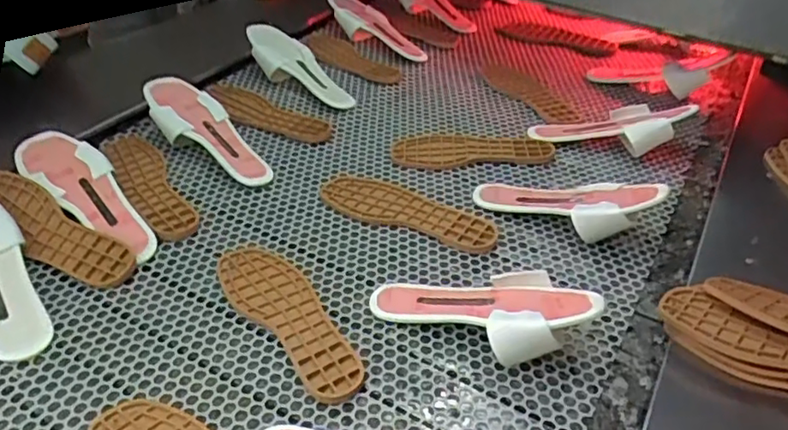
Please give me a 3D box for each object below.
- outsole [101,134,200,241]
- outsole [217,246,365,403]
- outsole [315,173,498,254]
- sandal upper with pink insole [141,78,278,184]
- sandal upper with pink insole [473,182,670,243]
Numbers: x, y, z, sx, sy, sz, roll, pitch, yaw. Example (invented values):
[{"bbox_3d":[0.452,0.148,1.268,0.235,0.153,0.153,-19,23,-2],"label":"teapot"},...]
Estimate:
[{"bbox_3d":[-0.350,-0.047,0.866,0.072,0.019,0.265,-20,44,-26],"label":"outsole"},{"bbox_3d":[-0.119,0.110,0.693,0.087,0.013,0.256,-25,46,-31],"label":"outsole"},{"bbox_3d":[0.018,-0.008,0.846,0.258,0.012,0.086,18,41,18],"label":"outsole"},{"bbox_3d":[-0.276,-0.126,0.928,0.247,0.035,0.091,41,49,11],"label":"sandal upper with pink insole"},{"bbox_3d":[0.230,-0.009,0.823,0.259,0.060,0.072,6,33,39],"label":"sandal upper with pink insole"}]

